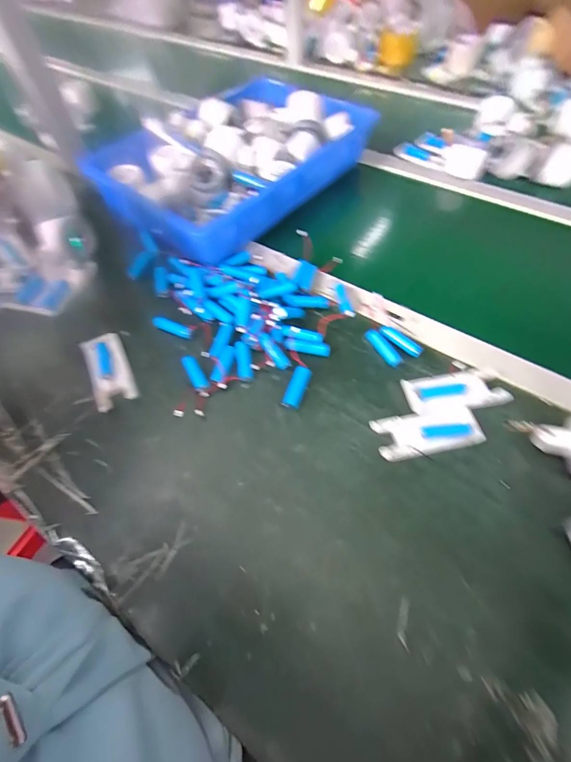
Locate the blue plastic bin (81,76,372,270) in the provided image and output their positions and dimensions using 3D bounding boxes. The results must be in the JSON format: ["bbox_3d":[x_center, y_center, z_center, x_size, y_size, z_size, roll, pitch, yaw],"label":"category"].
[{"bbox_3d":[-0.067,-0.377,0.551,0.268,0.099,0.424,34,66,19],"label":"blue plastic bin"}]

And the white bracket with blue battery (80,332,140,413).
[{"bbox_3d":[-0.212,-0.013,0.393,0.043,0.012,0.106,-25,62,-13],"label":"white bracket with blue battery"}]

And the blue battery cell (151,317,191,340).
[{"bbox_3d":[-0.145,-0.069,0.422,0.051,0.014,0.014,21,62,6],"label":"blue battery cell"}]

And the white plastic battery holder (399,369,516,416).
[{"bbox_3d":[0.189,0.012,0.365,0.108,0.007,0.044,-8,60,-3],"label":"white plastic battery holder"}]

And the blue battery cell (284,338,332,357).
[{"bbox_3d":[0.027,-0.042,0.396,0.056,0.013,0.013,9,60,6],"label":"blue battery cell"}]

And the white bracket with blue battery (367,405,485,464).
[{"bbox_3d":[0.149,0.054,0.343,0.108,0.010,0.046,-10,60,-5],"label":"white bracket with blue battery"}]

